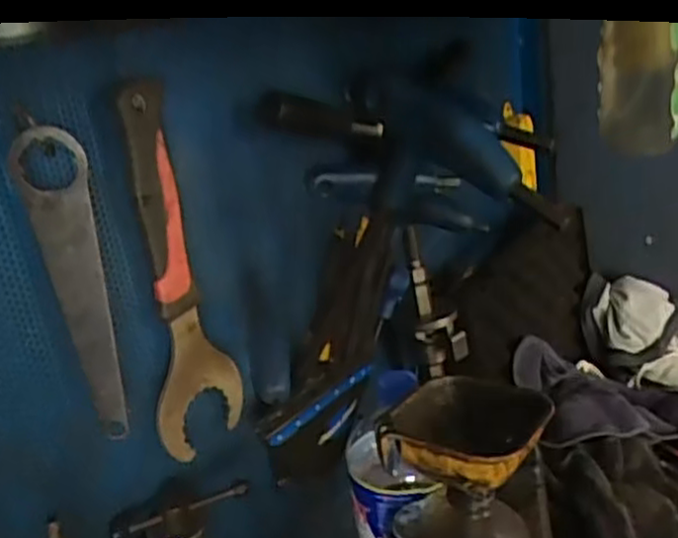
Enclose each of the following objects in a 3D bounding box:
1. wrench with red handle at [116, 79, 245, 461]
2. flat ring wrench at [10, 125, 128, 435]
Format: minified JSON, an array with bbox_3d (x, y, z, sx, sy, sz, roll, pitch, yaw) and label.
[{"bbox_3d":[-0.099,0.002,0.496,0.015,0.243,0.072,11,20,40],"label":"wrench with red handle"},{"bbox_3d":[-0.153,0.013,0.429,0.041,0.185,0.004,0,21,8],"label":"flat ring wrench"}]

